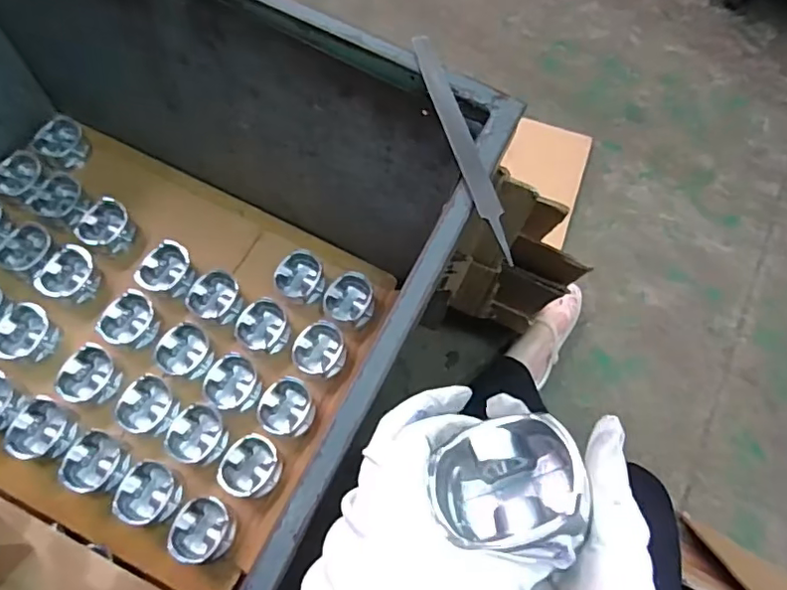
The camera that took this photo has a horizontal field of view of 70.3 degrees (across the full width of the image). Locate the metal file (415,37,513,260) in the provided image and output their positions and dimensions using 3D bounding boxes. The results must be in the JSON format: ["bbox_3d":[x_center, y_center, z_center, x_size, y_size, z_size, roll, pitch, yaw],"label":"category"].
[{"bbox_3d":[0.058,-0.134,0.482,0.023,0.011,0.233,-15,70,-10],"label":"metal file"}]

